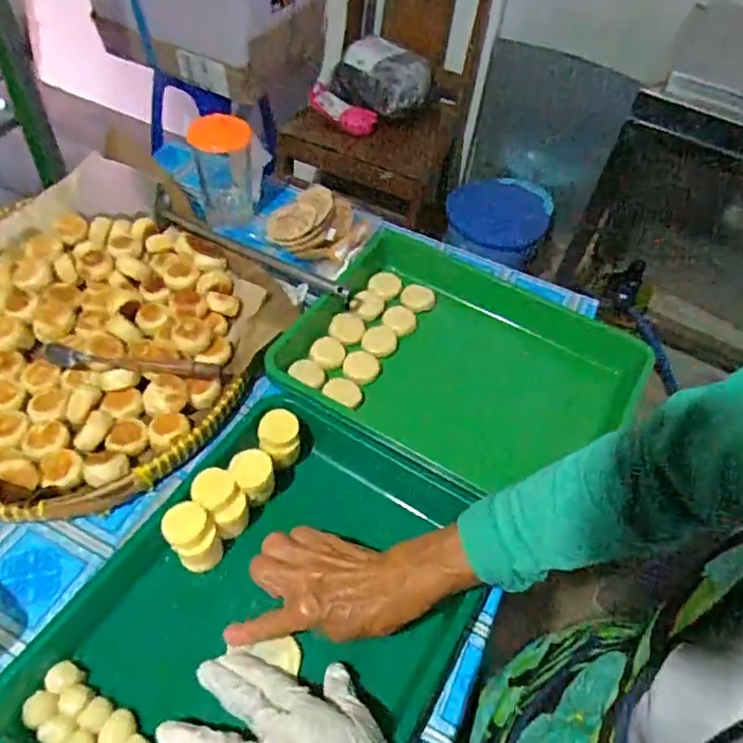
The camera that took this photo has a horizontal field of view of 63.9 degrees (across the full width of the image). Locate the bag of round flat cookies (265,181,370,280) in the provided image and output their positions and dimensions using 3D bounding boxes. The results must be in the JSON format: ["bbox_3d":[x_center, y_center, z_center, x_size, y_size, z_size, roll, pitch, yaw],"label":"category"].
[{"bbox_3d":[-0.068,-0.191,0.788,0.132,0.040,0.123,25,54,14],"label":"bag of round flat cookies"}]

